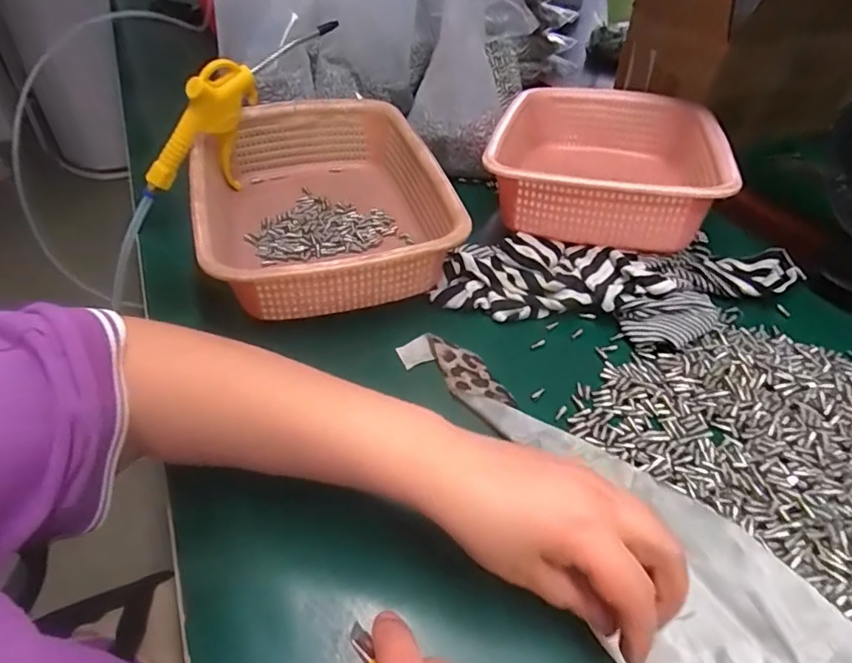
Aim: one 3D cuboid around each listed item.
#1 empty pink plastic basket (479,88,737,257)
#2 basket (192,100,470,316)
[{"bbox_3d":[0.181,-0.184,0.574,0.208,0.085,0.284,11,44,10],"label":"empty pink plastic basket"},{"bbox_3d":[-0.103,-0.120,0.523,0.213,0.085,0.294,-12,46,-14],"label":"basket"}]

